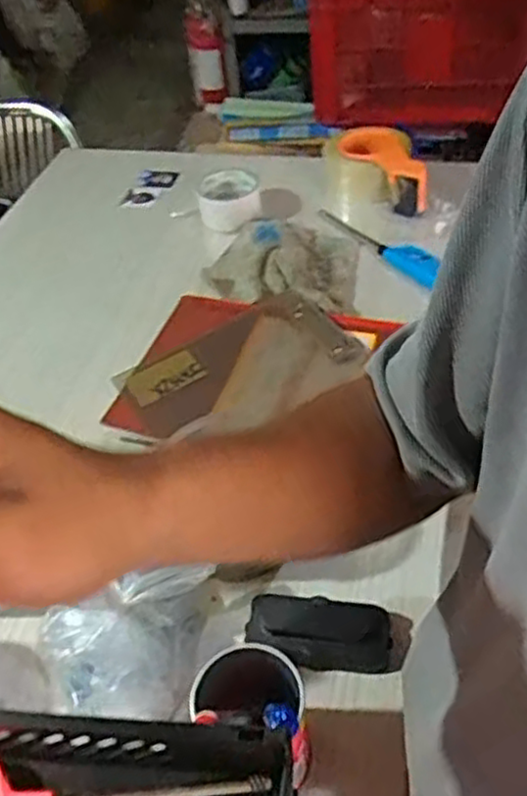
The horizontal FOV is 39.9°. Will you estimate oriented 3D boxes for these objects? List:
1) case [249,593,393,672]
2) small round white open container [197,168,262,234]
[{"bbox_3d":[0.042,0.178,0.554,0.106,0.026,0.048,-2,46,5],"label":"case"},{"bbox_3d":[-0.046,-0.271,0.984,0.084,0.045,0.091,-11,46,-3],"label":"small round white open container"}]

